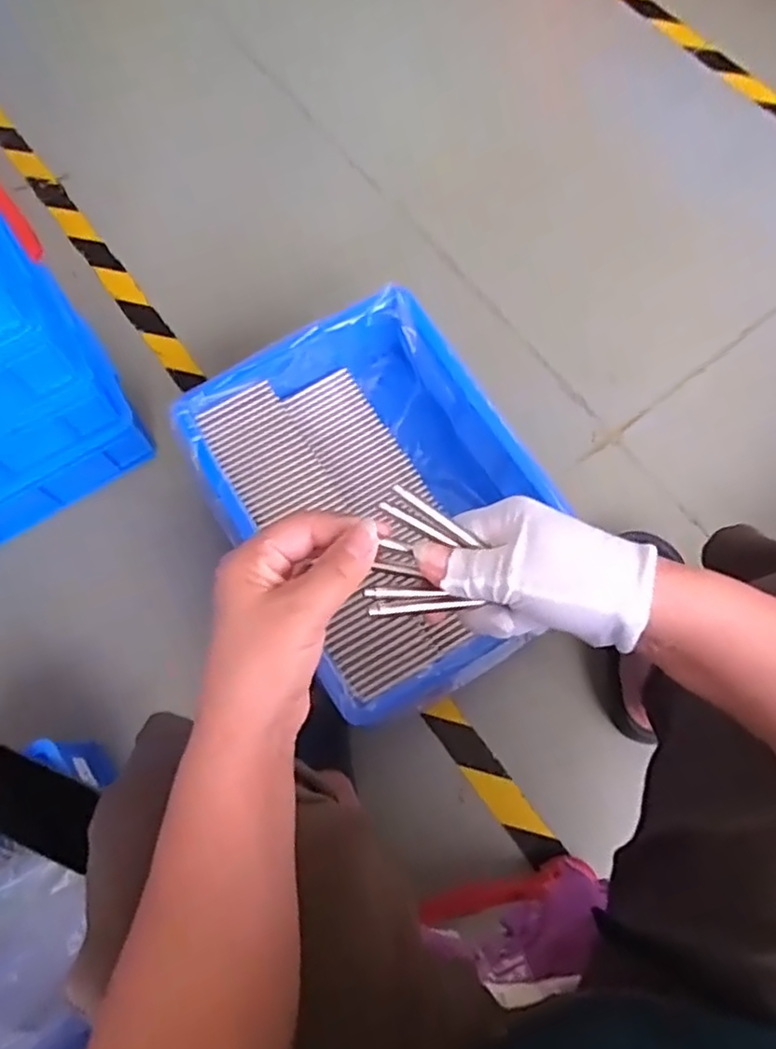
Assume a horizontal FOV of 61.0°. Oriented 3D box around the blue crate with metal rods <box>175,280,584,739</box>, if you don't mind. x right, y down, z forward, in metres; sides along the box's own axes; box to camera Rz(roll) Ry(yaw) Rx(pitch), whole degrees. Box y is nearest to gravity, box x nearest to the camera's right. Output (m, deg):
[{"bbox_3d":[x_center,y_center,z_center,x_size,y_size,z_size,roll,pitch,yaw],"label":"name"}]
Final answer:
[{"bbox_3d":[-0.021,-0.040,0.754,0.309,0.121,0.372,-30,74,-8],"label":"blue crate with metal rods"}]

